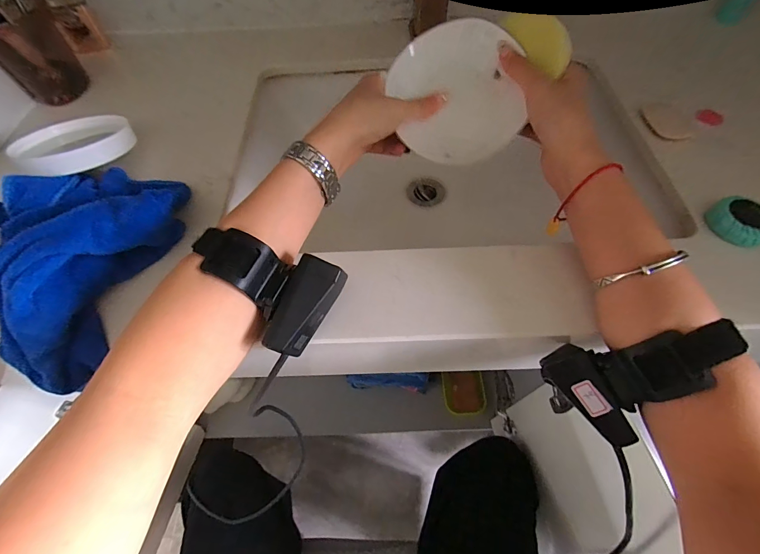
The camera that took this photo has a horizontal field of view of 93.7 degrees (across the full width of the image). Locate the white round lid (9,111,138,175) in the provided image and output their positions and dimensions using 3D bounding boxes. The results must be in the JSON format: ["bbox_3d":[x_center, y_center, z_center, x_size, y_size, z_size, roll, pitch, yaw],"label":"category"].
[{"bbox_3d":[-0.307,-0.135,0.359,0.095,0.018,0.097,-2,50,2],"label":"white round lid"}]

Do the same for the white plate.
[{"bbox_3d":[0.068,-0.163,0.323,0.108,0.023,0.121,-14,92,2],"label":"white plate"}]

